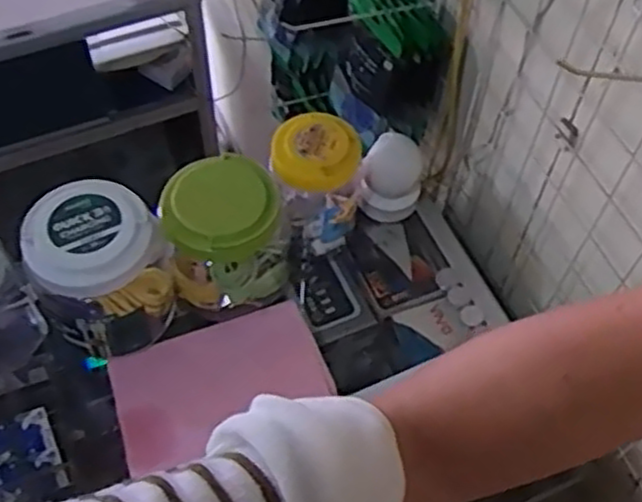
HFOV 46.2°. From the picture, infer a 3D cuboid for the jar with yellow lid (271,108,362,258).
[{"bbox_3d":[-0.002,-0.073,0.849,0.093,0.147,0.083,26,58,14],"label":"jar with yellow lid"}]

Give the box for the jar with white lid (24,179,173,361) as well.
[{"bbox_3d":[-0.222,0.019,0.770,0.123,0.159,0.115,1,56,-2],"label":"jar with white lid"}]

